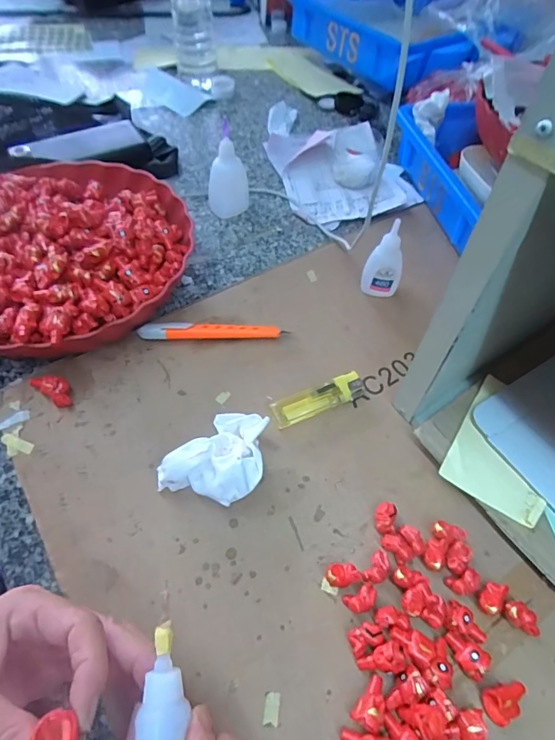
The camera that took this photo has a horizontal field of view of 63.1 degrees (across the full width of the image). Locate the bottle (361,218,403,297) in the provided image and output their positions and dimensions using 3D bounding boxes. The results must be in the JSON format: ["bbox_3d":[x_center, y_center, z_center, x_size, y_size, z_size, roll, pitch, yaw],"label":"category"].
[{"bbox_3d":[0.099,-0.100,0.415,0.034,0.073,0.018,16,57,10],"label":"bottle"}]

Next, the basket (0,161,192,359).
[{"bbox_3d":[-0.201,-0.112,0.424,0.237,0.064,0.244,13,56,8],"label":"basket"}]

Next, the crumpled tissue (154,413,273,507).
[{"bbox_3d":[-0.043,0.061,0.325,0.065,0.030,0.065,12,56,7],"label":"crumpled tissue"}]

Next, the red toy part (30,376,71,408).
[{"bbox_3d":[-0.179,0.015,0.363,0.039,0.015,0.017,30,60,18],"label":"red toy part"}]

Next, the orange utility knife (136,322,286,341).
[{"bbox_3d":[-0.057,-0.034,0.400,0.126,0.016,0.014,-2,55,-2],"label":"orange utility knife"}]

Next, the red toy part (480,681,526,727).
[{"bbox_3d":[0.130,0.187,0.254,0.027,0.016,0.016,-10,56,-8],"label":"red toy part"}]

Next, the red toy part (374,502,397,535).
[{"bbox_3d":[0.074,0.103,0.312,0.014,0.012,0.021,13,56,8],"label":"red toy part"}]

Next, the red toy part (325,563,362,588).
[{"bbox_3d":[0.042,0.132,0.290,0.021,0.012,0.013,-4,55,-3],"label":"red toy part"}]

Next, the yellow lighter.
[{"bbox_3d":[0.033,0.024,0.366,0.078,0.010,0.022,-20,58,-14],"label":"yellow lighter"}]

